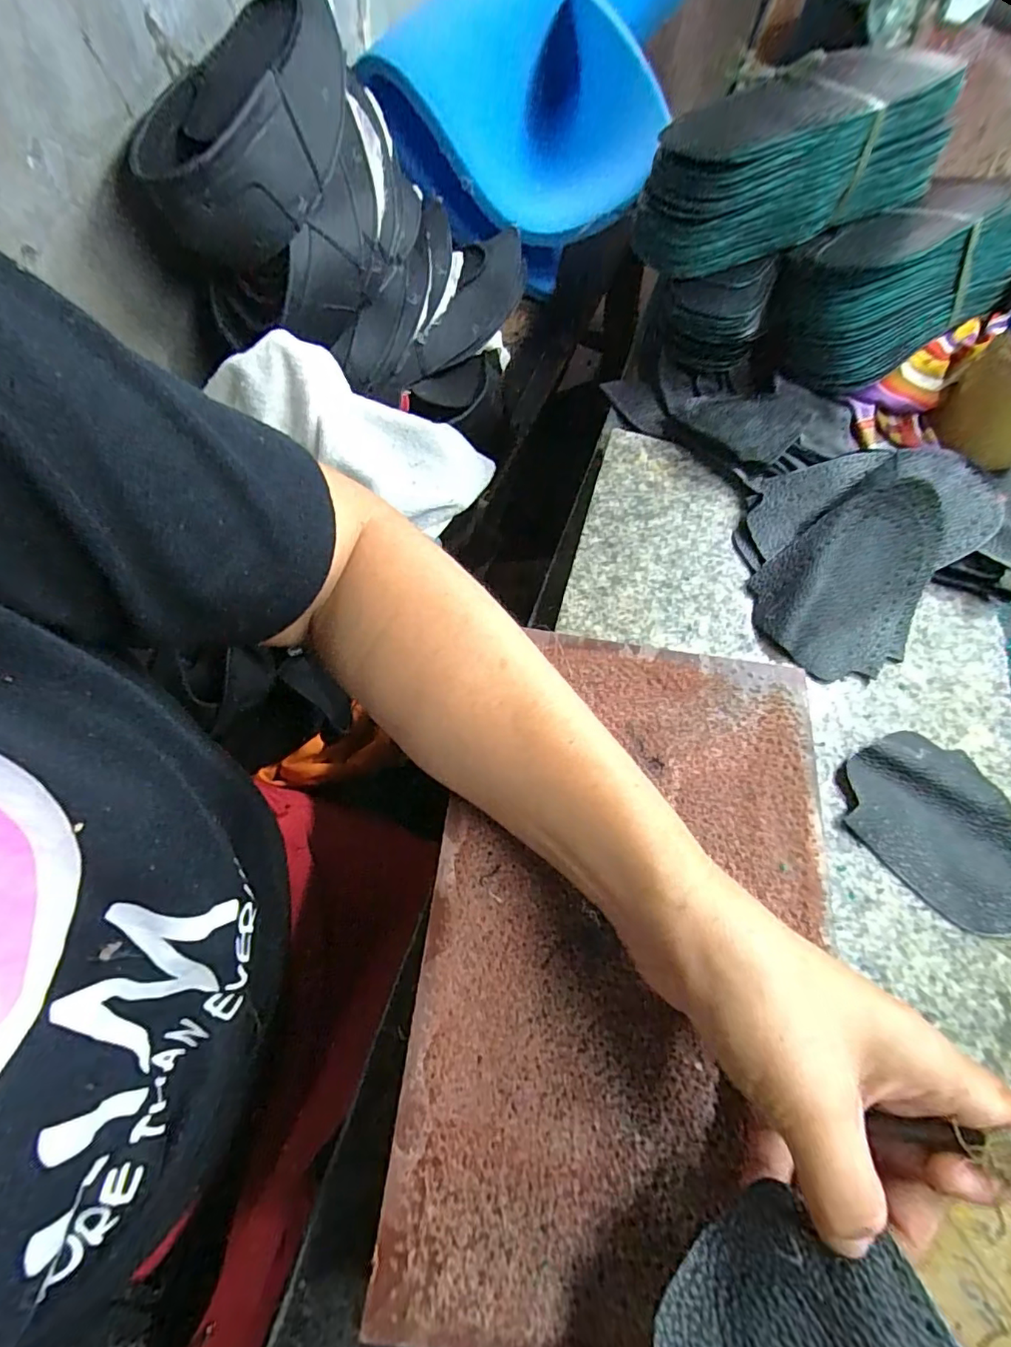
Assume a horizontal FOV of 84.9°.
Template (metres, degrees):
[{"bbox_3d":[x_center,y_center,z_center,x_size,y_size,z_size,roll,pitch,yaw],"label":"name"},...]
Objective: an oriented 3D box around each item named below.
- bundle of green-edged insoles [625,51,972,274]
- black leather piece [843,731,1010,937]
[{"bbox_3d":[0.208,-0.384,0.415,0.234,0.076,0.096,-24,70,-13],"label":"bundle of green-edged insoles"},{"bbox_3d":[0.232,0.081,0.291,0.077,0.008,0.103,-38,74,-18],"label":"black leather piece"}]

